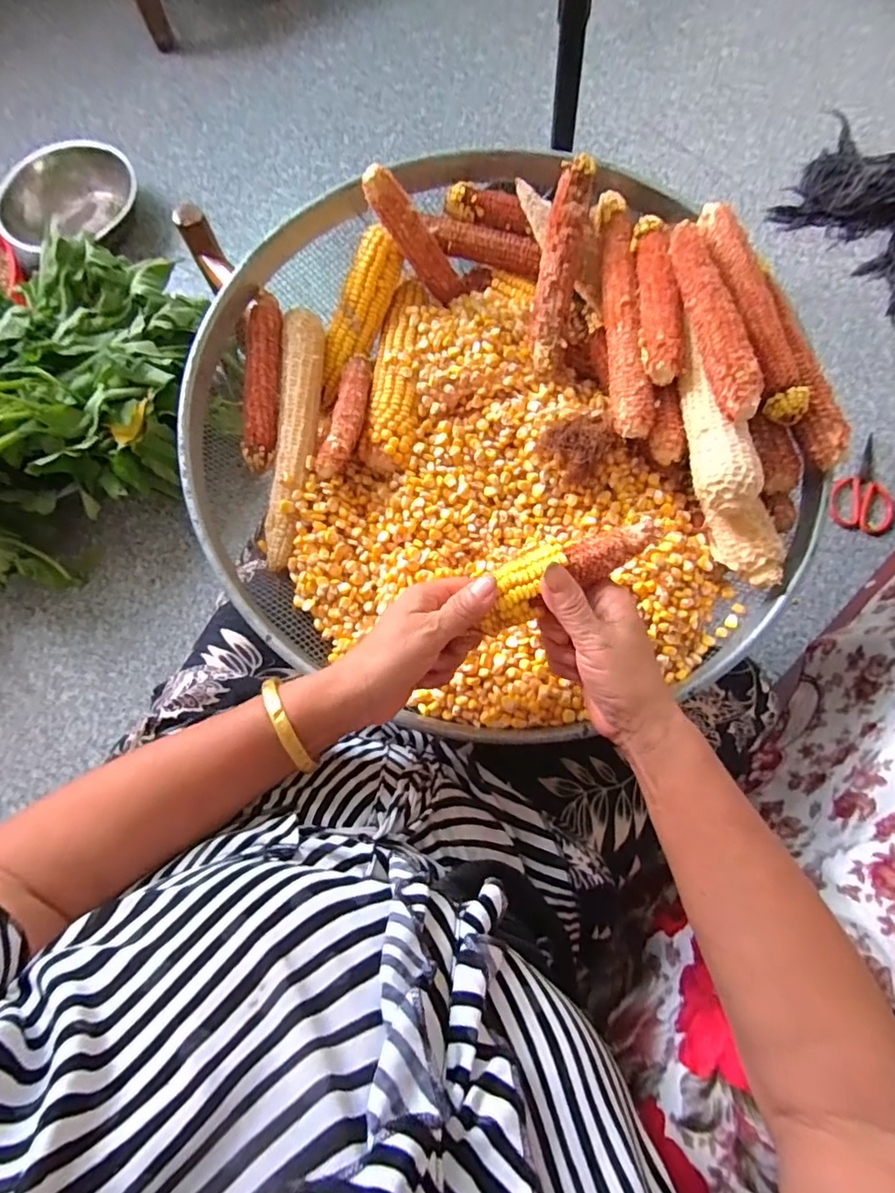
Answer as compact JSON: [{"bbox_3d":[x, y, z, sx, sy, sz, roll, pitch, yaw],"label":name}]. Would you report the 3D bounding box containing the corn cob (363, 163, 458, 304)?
[{"bbox_3d":[-0.029,-0.312,0.461,0.022,0.120,0.025,9,75,37],"label":"corn cob"}]

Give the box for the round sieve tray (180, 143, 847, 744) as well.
[{"bbox_3d":[0.035,-0.142,0.427,0.458,0.107,0.487,0,77,2],"label":"round sieve tray"}]

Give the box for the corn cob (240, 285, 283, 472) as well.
[{"bbox_3d":[-0.160,-0.188,0.460,0.025,0.028,0.158,2,75,3],"label":"corn cob"}]

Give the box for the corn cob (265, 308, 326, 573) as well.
[{"bbox_3d":[-0.132,-0.139,0.458,0.030,0.025,0.229,3,75,3],"label":"corn cob"}]

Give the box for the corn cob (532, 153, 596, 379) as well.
[{"bbox_3d":[0.096,-0.279,0.458,0.031,0.026,0.169,10,98,4],"label":"corn cob"}]

